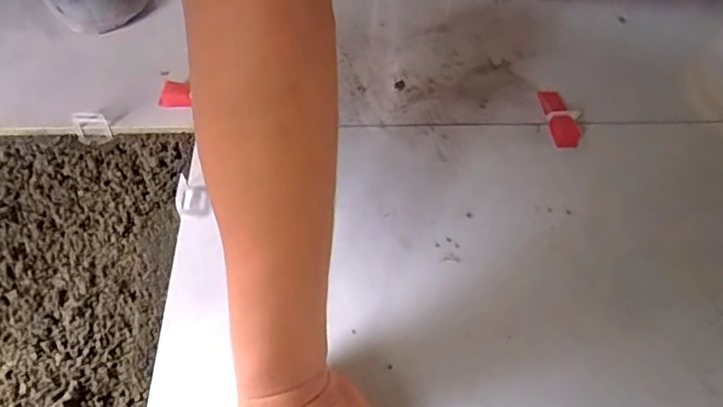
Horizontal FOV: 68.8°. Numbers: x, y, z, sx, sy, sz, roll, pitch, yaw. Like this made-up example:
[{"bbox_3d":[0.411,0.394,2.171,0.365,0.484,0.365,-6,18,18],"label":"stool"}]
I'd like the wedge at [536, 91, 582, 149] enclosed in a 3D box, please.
[{"bbox_3d":[0.187,-0.084,0.502,0.021,0.020,0.074,-2,52,-4],"label":"wedge"}]

